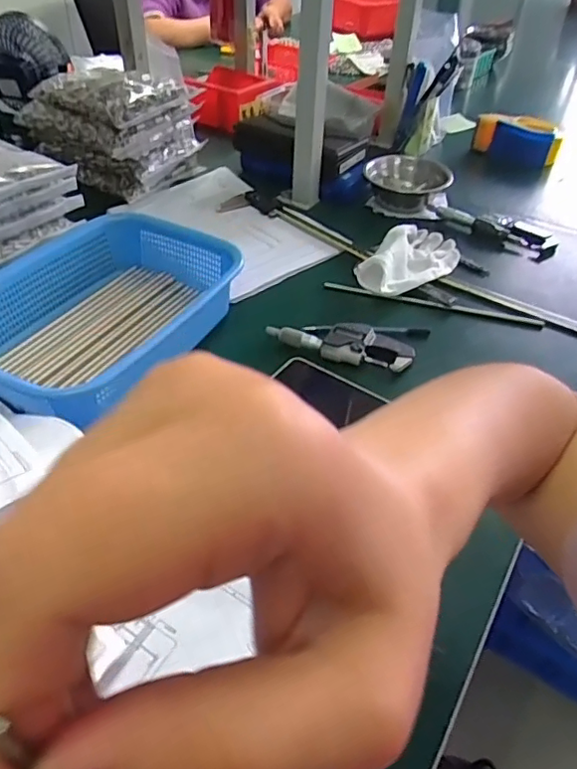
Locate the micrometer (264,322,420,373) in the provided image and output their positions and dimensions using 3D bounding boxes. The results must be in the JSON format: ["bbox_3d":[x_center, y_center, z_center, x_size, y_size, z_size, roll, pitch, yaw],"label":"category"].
[{"bbox_3d":[0.057,-0.047,0.618,0.156,0.024,0.050,14,44,10],"label":"micrometer"}]

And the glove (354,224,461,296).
[{"bbox_3d":[0.160,-0.164,0.734,0.168,0.038,0.087,-33,54,-33],"label":"glove"}]

